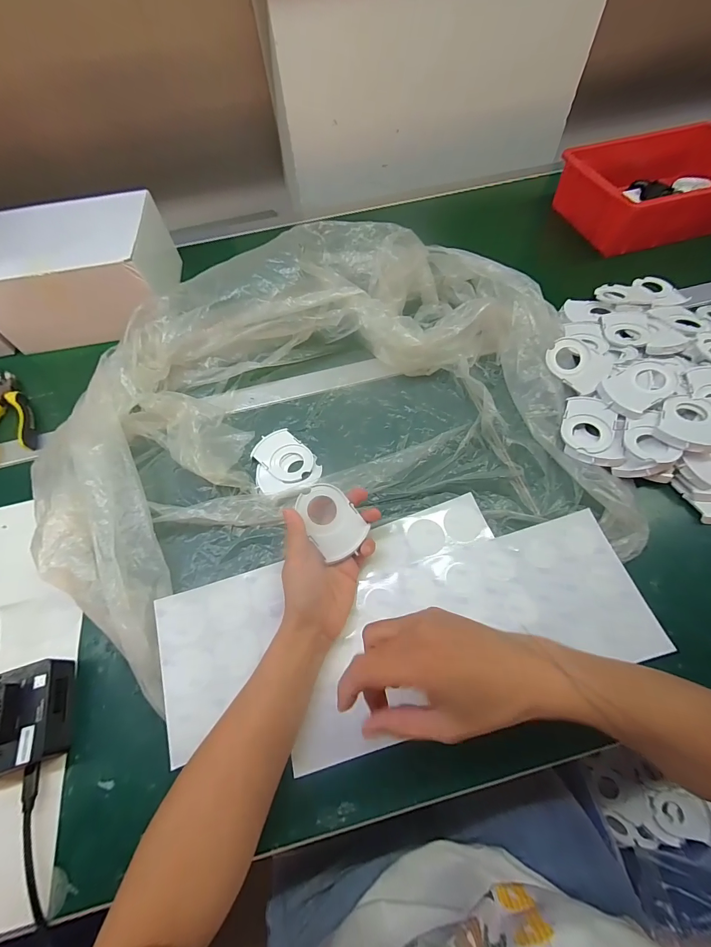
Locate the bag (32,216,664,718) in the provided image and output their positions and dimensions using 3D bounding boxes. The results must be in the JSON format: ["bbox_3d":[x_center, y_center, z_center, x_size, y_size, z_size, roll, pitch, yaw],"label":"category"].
[{"bbox_3d":[-0.033,-0.067,0.439,0.610,0.096,0.517,-20,61,-8],"label":"bag"}]

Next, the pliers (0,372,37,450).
[{"bbox_3d":[-0.489,-0.085,0.510,0.065,0.020,0.161,-26,62,-11],"label":"pliers"}]

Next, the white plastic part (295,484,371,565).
[{"bbox_3d":[-0.025,0.048,0.369,0.052,0.004,0.075,-40,88,-13],"label":"white plastic part"}]

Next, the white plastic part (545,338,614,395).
[{"bbox_3d":[0.276,-0.138,0.454,0.056,0.015,0.070,-42,66,-18],"label":"white plastic part"}]

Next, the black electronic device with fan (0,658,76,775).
[{"bbox_3d":[-0.294,0.212,0.317,0.067,0.051,0.078,-16,60,-4],"label":"black electronic device with fan"}]

